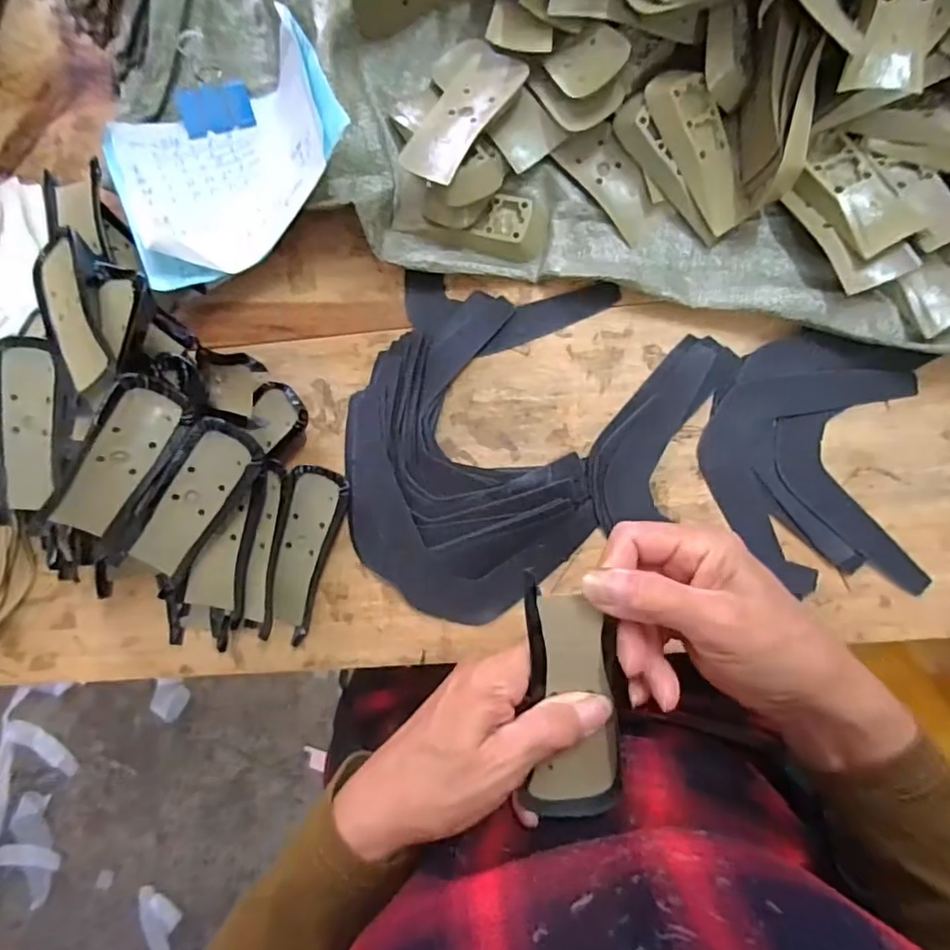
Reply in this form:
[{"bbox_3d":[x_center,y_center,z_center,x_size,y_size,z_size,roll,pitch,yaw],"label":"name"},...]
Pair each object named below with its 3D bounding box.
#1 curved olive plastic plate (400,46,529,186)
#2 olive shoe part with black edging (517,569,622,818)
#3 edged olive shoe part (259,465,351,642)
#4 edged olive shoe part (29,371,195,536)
[{"bbox_3d":[-0.008,-0.243,0.387,0.046,0.012,0.114,28,77,5],"label":"curved olive plastic plate"},{"bbox_3d":[0.046,0.108,0.284,0.046,0.030,0.119,-4,92,5],"label":"olive shoe part with black edging"},{"bbox_3d":[-0.118,0.054,0.391,0.039,0.019,0.117,13,86,6],"label":"edged olive shoe part"},{"bbox_3d":[-0.208,-0.008,0.336,0.040,0.006,0.106,29,105,-33],"label":"edged olive shoe part"}]

